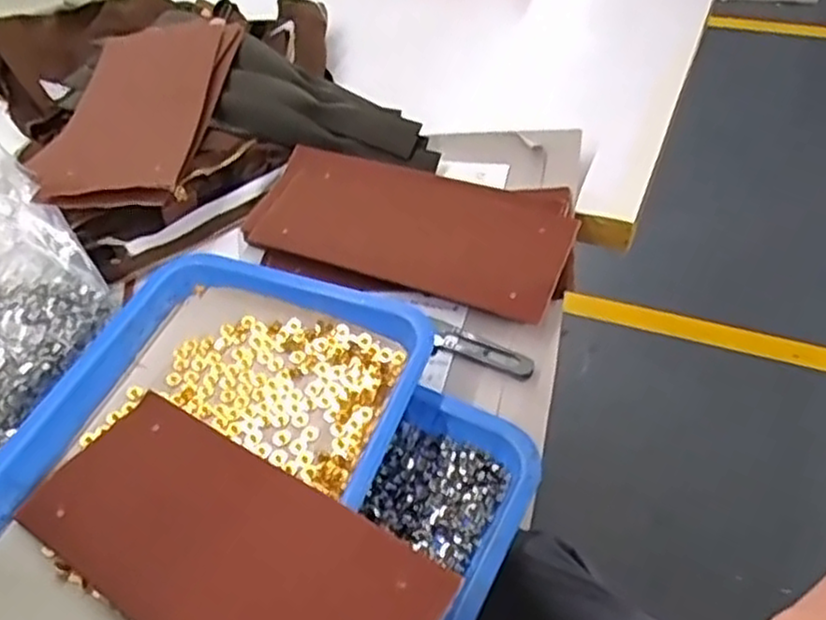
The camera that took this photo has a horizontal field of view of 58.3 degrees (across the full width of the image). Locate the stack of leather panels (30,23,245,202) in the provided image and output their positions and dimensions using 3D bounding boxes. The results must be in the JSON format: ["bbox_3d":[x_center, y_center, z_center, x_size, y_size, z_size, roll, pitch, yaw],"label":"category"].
[{"bbox_3d":[-0.245,-0.184,0.676,0.123,0.028,0.249,6,54,2],"label":"stack of leather panels"}]

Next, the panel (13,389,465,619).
[{"bbox_3d":[-0.108,0.136,0.423,0.253,0.009,0.112,23,56,28],"label":"panel"}]

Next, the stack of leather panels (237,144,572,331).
[{"bbox_3d":[-0.002,-0.070,0.622,0.268,0.030,0.133,11,51,15],"label":"stack of leather panels"}]

